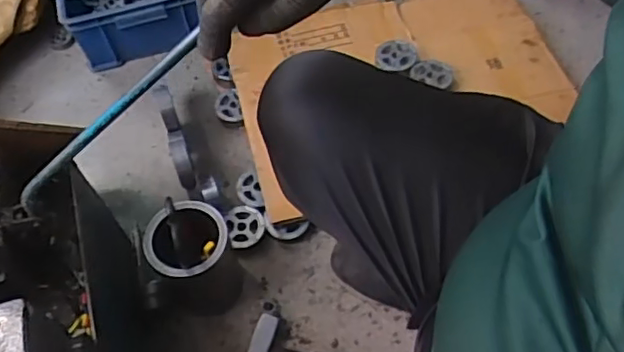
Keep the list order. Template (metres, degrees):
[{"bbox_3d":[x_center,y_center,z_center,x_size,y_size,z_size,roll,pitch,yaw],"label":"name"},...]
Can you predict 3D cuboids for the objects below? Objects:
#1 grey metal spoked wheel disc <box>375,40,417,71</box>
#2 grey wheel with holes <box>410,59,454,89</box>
[{"bbox_3d":[0.161,-0.233,1.109,0.075,0.017,0.084,6,59,7],"label":"grey metal spoked wheel disc"},{"bbox_3d":[0.226,-0.194,1.082,0.073,0.017,0.067,-1,58,2],"label":"grey wheel with holes"}]

